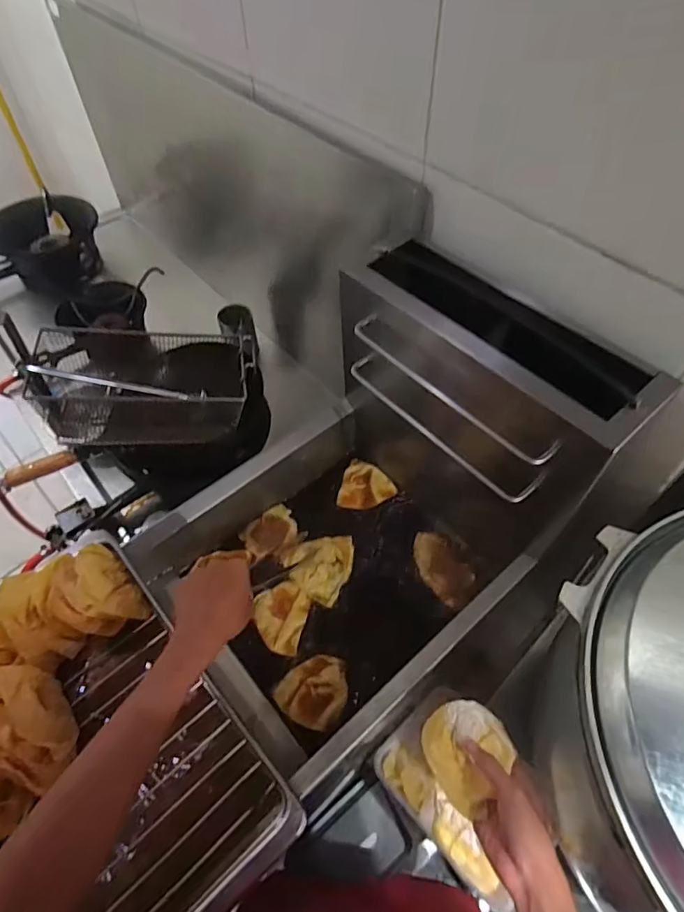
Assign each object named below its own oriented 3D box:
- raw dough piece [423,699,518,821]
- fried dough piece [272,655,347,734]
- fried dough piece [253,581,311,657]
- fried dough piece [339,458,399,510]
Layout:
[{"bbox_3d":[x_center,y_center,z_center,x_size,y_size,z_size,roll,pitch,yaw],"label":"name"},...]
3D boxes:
[{"bbox_3d":[0.129,0.297,0.521,0.085,0.022,0.088,0,54,1],"label":"raw dough piece"},{"bbox_3d":[-0.038,0.320,0.700,0.091,0.013,0.090,0,54,1],"label":"fried dough piece"},{"bbox_3d":[-0.092,0.237,0.756,0.076,0.012,0.103,8,55,6],"label":"fried dough piece"},{"bbox_3d":[0.046,0.053,0.883,0.093,0.012,0.094,11,55,9],"label":"fried dough piece"}]

